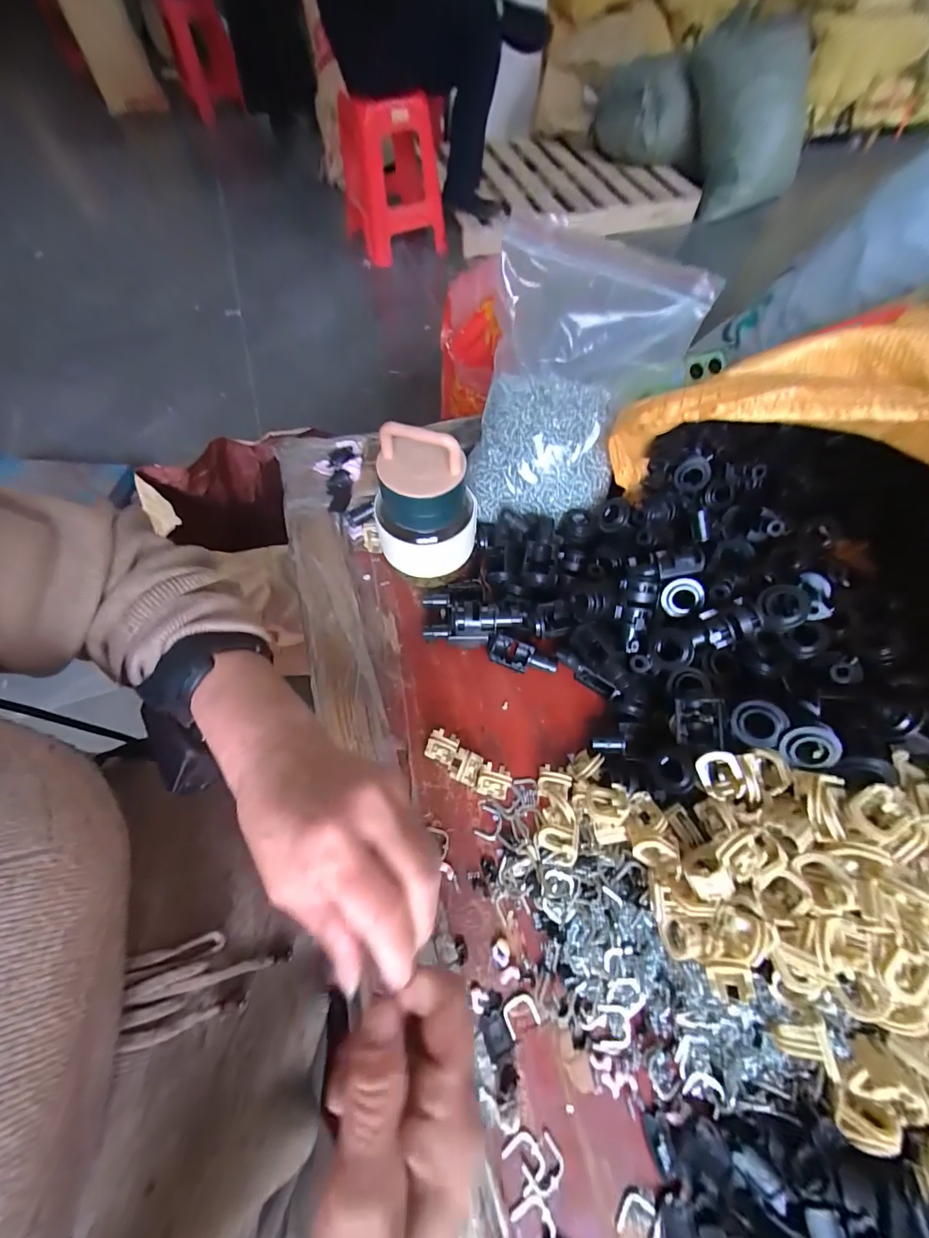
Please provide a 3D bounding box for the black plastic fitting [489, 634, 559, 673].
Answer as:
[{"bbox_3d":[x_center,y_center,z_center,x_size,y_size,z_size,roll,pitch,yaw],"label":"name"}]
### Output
[{"bbox_3d":[0.044,0.029,0.324,0.053,0.024,0.017,17,65,9],"label":"black plastic fitting"}]

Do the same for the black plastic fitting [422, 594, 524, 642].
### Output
[{"bbox_3d":[0.001,0.000,0.324,0.079,0.027,0.036,8,63,22],"label":"black plastic fitting"}]

